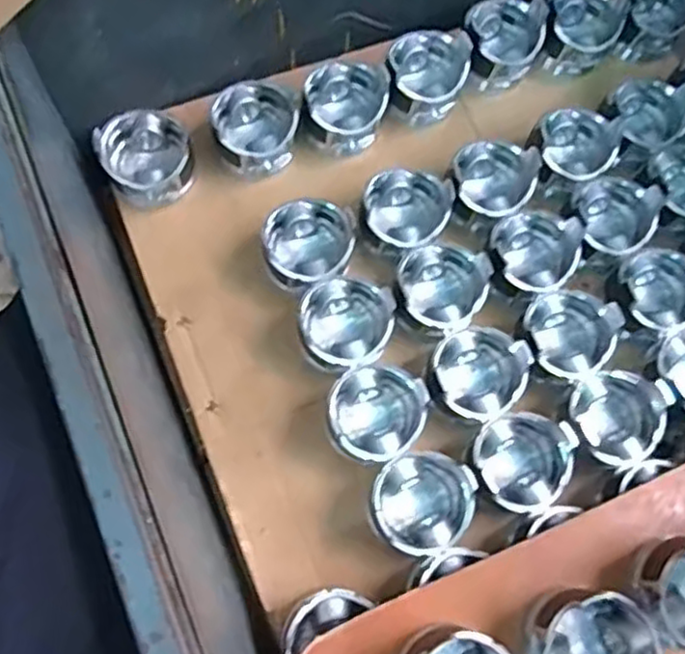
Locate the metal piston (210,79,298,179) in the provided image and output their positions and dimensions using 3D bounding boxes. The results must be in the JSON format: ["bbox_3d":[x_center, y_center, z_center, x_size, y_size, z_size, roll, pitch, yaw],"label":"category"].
[{"bbox_3d":[-0.090,-0.206,0.712,0.086,0.052,0.087,1,73,-3],"label":"metal piston"}]

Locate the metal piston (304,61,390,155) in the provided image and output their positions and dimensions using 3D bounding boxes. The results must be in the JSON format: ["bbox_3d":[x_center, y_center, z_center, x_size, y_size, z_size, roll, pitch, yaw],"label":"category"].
[{"bbox_3d":[0.005,-0.232,0.742,0.082,0.074,0.086,1,73,-3],"label":"metal piston"}]

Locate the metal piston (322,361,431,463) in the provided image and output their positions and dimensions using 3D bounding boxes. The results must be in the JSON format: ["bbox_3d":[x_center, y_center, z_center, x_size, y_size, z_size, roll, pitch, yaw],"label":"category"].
[{"bbox_3d":[0.030,0.078,0.627,0.088,0.050,0.093,30,73,6],"label":"metal piston"}]

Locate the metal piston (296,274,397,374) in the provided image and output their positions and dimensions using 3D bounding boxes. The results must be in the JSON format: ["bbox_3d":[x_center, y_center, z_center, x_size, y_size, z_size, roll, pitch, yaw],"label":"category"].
[{"bbox_3d":[0.002,-0.002,0.661,0.089,0.040,0.095,24,73,4],"label":"metal piston"}]

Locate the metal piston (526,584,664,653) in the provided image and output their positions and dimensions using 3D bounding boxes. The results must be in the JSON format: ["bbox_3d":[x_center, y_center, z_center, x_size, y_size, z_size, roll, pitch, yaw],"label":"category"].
[{"bbox_3d":[0.187,0.242,0.517,0.089,0.064,0.083,1,74,-2],"label":"metal piston"}]

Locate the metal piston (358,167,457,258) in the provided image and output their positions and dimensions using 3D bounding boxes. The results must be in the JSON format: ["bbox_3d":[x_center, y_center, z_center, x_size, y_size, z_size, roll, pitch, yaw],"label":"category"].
[{"bbox_3d":[0.060,-0.111,0.704,0.082,0.074,0.087,1,73,-3],"label":"metal piston"}]

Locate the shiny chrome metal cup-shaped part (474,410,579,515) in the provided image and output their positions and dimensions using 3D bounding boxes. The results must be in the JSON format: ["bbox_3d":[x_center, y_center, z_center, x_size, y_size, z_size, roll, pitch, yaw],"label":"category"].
[{"bbox_3d":[0.161,0.122,0.625,0.083,0.059,0.086,17,72,2],"label":"shiny chrome metal cup-shaped part"}]

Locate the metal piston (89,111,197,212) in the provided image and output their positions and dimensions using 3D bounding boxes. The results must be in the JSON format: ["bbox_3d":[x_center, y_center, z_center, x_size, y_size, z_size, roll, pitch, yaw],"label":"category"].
[{"bbox_3d":[-0.195,-0.171,0.696,0.086,0.071,0.082,1,73,-3],"label":"metal piston"}]

